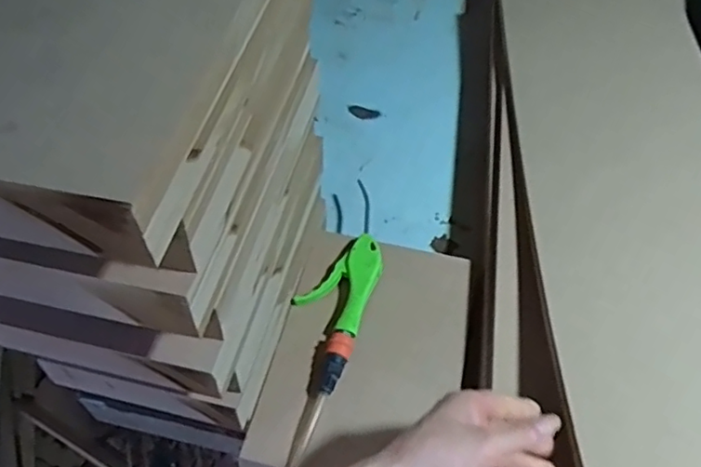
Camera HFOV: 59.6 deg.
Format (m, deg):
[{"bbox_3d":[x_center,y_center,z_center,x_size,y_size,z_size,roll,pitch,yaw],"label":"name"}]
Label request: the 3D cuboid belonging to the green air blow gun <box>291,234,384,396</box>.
[{"bbox_3d":[-0.020,0.075,0.659,0.077,0.023,0.187,15,51,12],"label":"green air blow gun"}]

